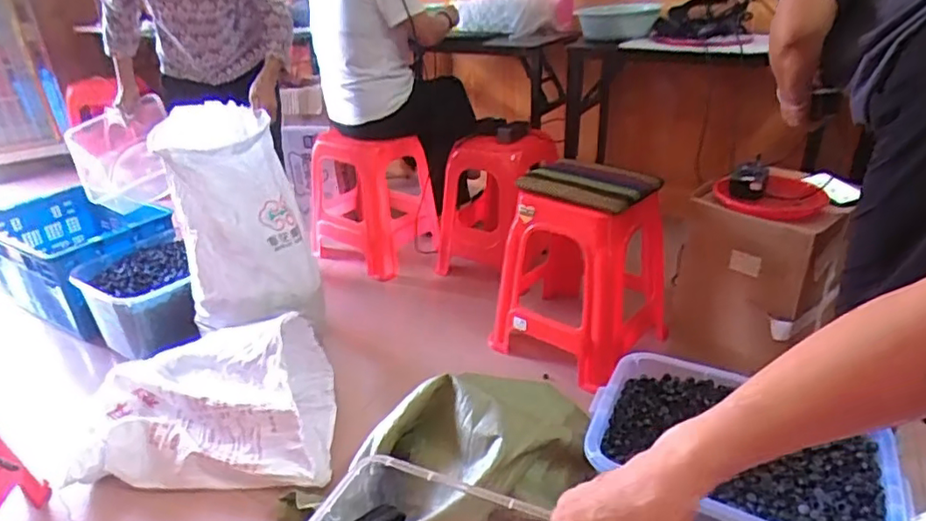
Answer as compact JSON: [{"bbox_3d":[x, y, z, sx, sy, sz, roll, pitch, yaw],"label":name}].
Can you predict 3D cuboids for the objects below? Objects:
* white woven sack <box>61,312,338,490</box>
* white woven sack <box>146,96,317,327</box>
[{"bbox_3d":[-0.580,0.314,1.321,0.544,0.261,0.326,-4,27,-3],"label":"white woven sack"},{"bbox_3d":[-0.537,-0.128,1.425,0.296,0.418,0.288,-12,29,-19],"label":"white woven sack"}]

